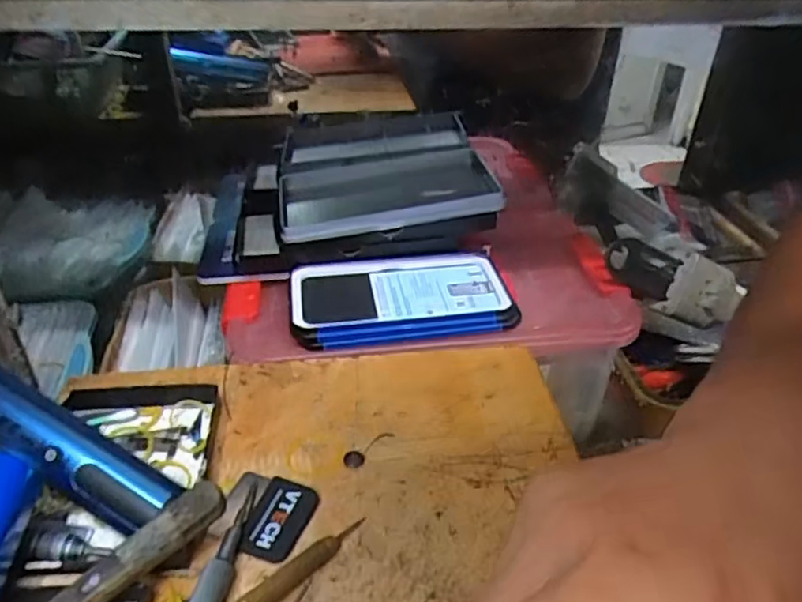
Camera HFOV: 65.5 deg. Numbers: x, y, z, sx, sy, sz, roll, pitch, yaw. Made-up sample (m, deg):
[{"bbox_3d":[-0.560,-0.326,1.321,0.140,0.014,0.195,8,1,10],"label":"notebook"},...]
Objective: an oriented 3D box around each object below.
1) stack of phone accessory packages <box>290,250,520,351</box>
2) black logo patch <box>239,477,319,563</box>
[{"bbox_3d":[0.000,-0.003,0.478,0.163,0.026,0.090,-5,35,-9],"label":"stack of phone accessory packages"},{"bbox_3d":[-0.057,0.099,0.287,0.027,0.005,0.039,12,36,16],"label":"black logo patch"}]

